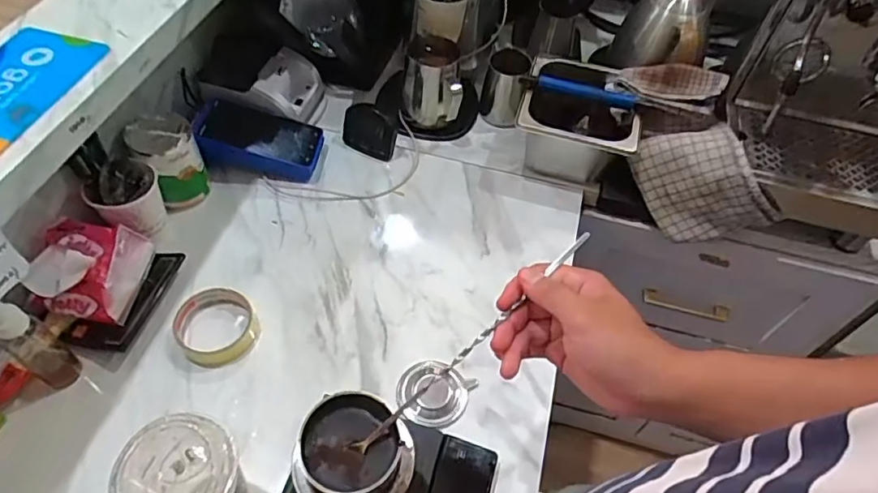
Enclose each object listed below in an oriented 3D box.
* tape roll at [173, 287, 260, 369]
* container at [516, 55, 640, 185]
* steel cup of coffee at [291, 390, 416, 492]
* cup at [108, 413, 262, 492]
[{"bbox_3d":[-0.245,0.089,0.631,0.083,0.025,0.084,2,53,-3],"label":"tape roll"},{"bbox_3d":[0.191,-0.178,0.810,0.157,0.110,0.168,13,53,5],"label":"container"},{"bbox_3d":[-0.062,0.158,0.426,0.081,0.048,0.079,2,53,-3],"label":"steel cup of coffee"},{"bbox_3d":[-0.204,0.206,0.478,0.083,0.138,0.082,2,53,-3],"label":"cup"}]

